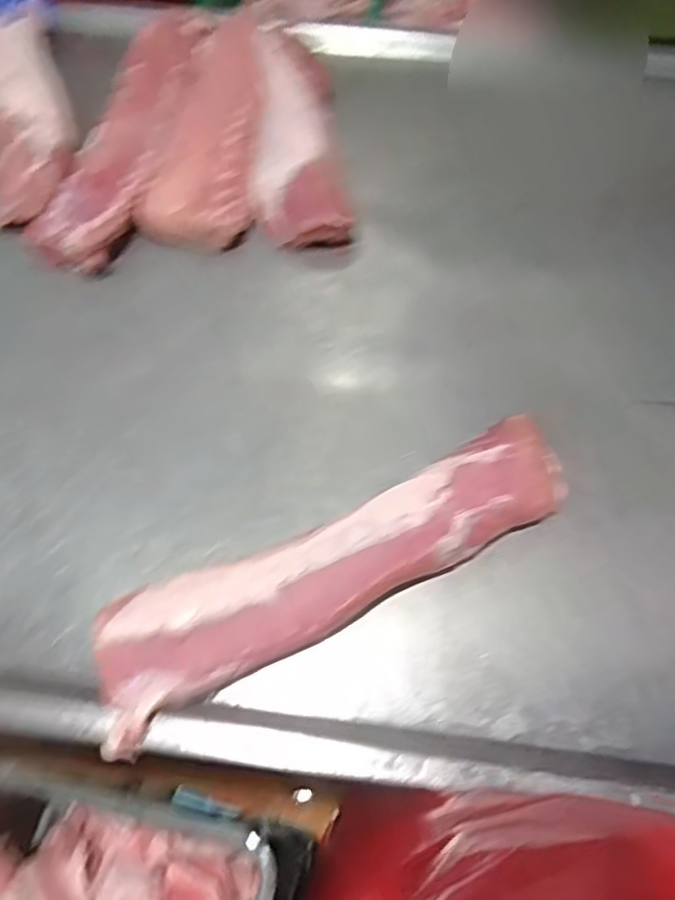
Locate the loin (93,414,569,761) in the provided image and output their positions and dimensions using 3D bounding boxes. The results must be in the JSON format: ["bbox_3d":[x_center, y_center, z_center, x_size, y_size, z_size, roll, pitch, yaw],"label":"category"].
[{"bbox_3d":[0.005,0.113,0.678,0.509,0.065,0.115,-28,65,-12],"label":"loin"}]

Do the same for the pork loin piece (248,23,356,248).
[{"bbox_3d":[-0.058,-0.466,0.978,0.143,0.073,0.396,-4,64,-1],"label":"pork loin piece"}]

